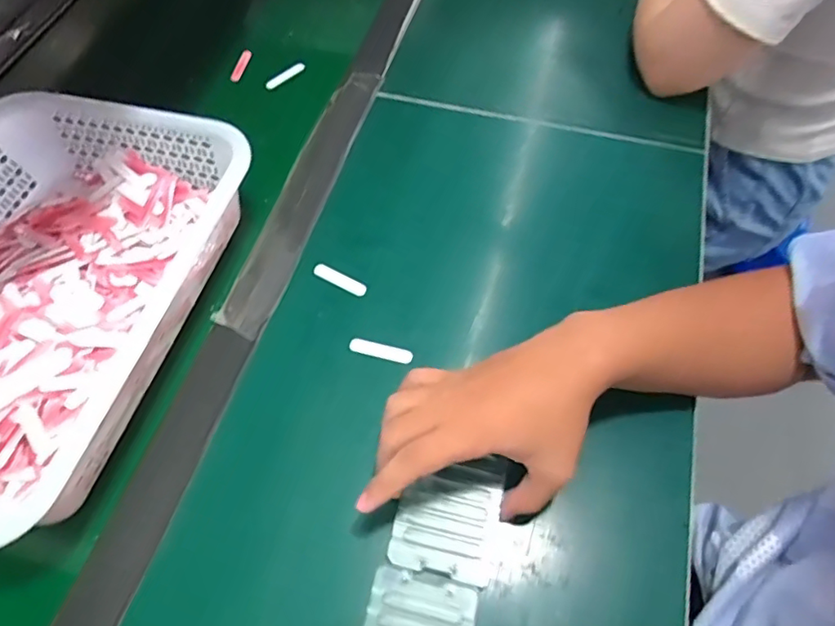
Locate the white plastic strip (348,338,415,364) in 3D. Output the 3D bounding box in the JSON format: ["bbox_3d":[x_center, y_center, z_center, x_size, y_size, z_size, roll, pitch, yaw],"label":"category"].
[{"bbox_3d":[-0.030,0.030,0.461,0.052,0.004,0.012,12,61,10],"label":"white plastic strip"}]

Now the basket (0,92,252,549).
[{"bbox_3d":[-0.310,-0.014,0.454,0.255,0.079,0.358,14,61,11],"label":"basket"}]

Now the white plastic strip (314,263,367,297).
[{"bbox_3d":[-0.068,-0.030,0.497,0.051,0.004,0.013,25,64,16],"label":"white plastic strip"}]

